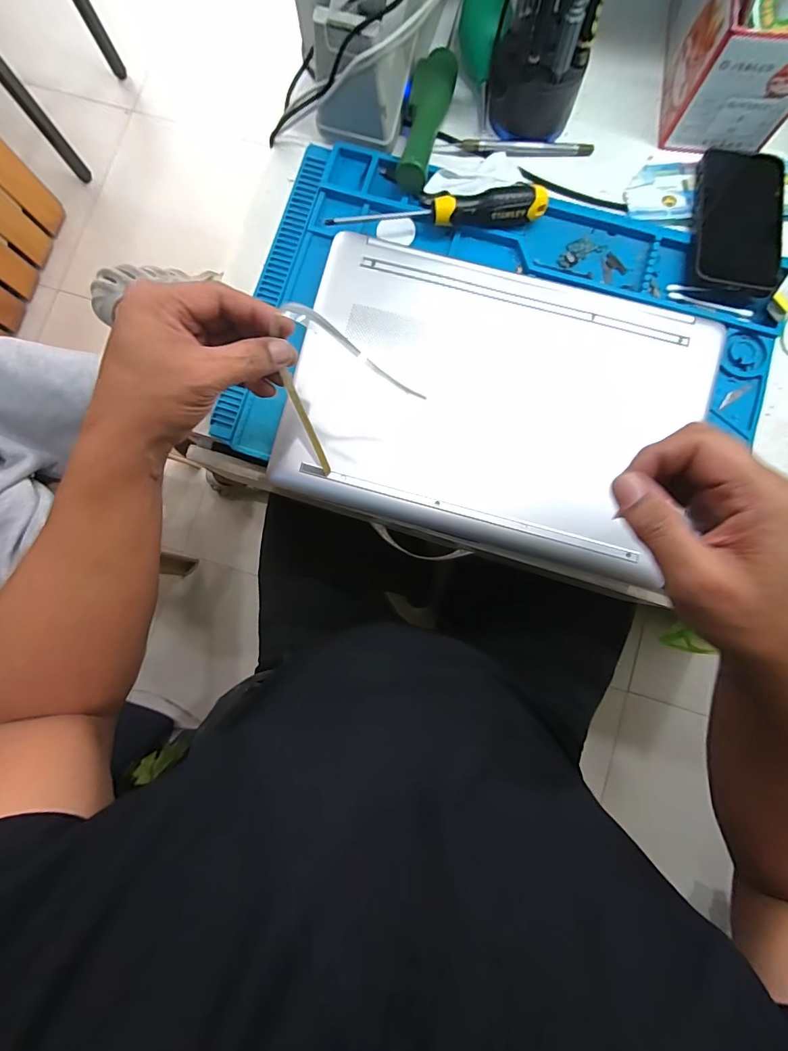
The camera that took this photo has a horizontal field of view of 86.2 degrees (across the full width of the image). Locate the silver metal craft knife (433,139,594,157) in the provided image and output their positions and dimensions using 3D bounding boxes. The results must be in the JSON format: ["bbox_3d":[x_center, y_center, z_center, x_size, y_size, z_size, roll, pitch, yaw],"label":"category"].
[{"bbox_3d":[0.119,-0.379,0.420,0.155,0.010,0.016,0,84,1],"label":"silver metal craft knife"}]

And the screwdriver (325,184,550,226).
[{"bbox_3d":[0.044,-0.288,0.395,0.202,0.033,0.023,-9,84,0],"label":"screwdriver"}]

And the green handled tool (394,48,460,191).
[{"bbox_3d":[0.030,-0.391,0.407,0.037,0.032,0.140,14,84,2],"label":"green handled tool"}]

